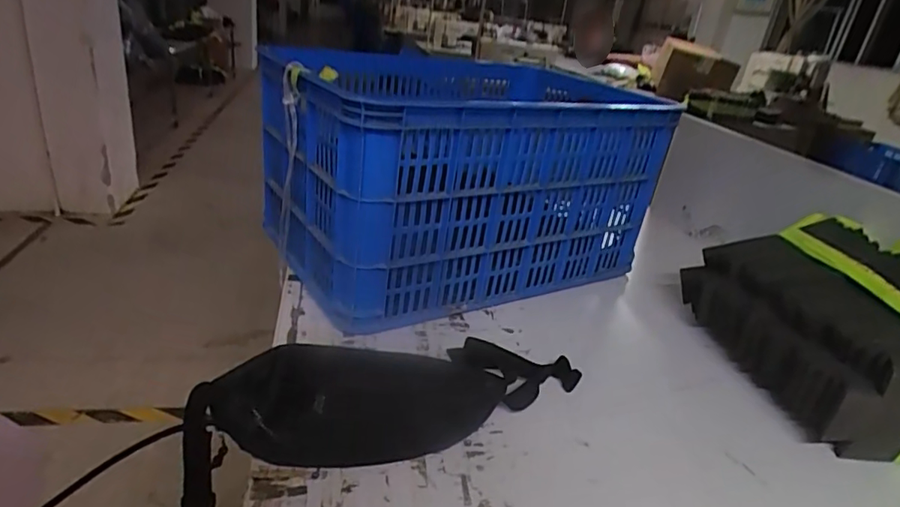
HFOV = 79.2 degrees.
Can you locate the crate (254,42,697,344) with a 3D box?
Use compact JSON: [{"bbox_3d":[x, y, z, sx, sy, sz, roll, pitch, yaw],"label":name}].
[{"bbox_3d":[0.020,-0.124,0.909,0.553,0.311,0.366,-11,30,-35],"label":"crate"}]

